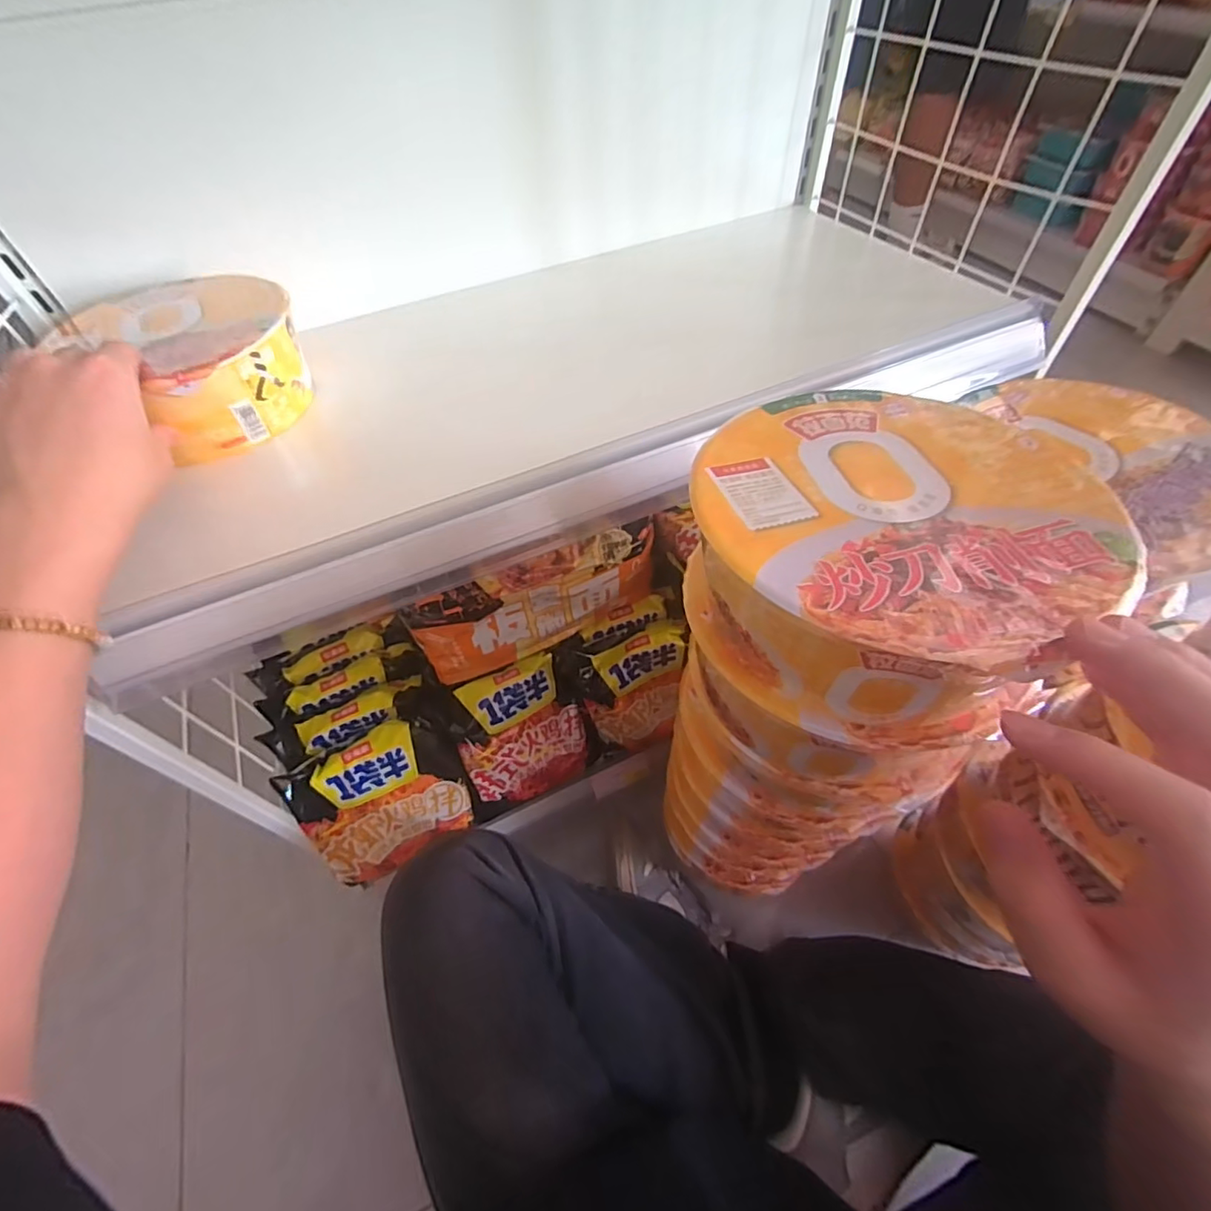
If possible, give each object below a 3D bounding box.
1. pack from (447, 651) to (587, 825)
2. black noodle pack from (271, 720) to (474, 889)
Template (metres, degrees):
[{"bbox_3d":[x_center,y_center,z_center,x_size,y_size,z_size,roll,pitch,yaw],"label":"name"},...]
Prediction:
[{"bbox_3d":[-0.093,0.133,0.585,0.125,0.145,0.048,-26,19,-22],"label":"pack"},{"bbox_3d":[-0.213,0.186,0.546,0.142,0.133,0.040,-25,20,-12],"label":"black noodle pack"}]

